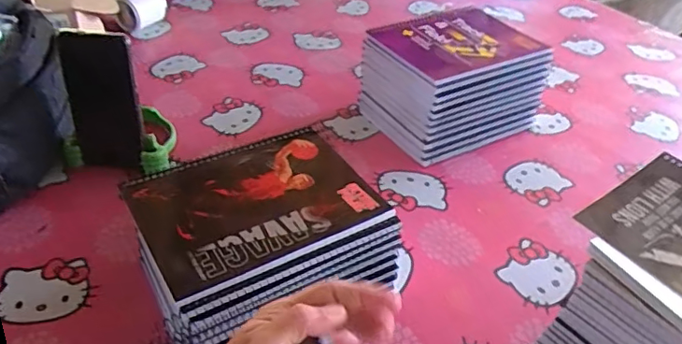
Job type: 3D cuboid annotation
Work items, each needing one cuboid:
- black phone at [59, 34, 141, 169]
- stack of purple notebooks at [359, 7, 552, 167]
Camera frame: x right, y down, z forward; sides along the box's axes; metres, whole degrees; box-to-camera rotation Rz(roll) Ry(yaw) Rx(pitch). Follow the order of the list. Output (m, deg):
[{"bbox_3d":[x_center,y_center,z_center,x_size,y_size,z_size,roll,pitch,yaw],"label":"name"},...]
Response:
[{"bbox_3d":[-0.271,-0.077,0.631,0.079,0.186,0.011,11,43,1],"label":"black phone"},{"bbox_3d":[0.160,-0.124,0.765,0.231,0.123,0.164,-16,43,-23],"label":"stack of purple notebooks"}]

